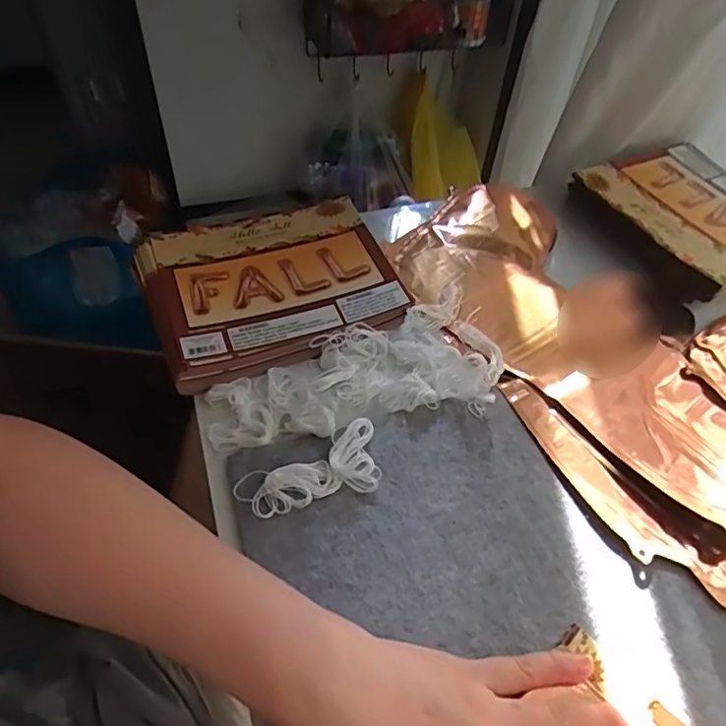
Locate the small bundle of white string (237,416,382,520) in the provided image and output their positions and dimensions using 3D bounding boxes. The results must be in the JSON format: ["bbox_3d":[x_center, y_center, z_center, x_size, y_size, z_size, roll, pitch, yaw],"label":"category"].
[{"bbox_3d":[-0.032,0.071,0.366,0.093,0.017,0.044,-16,53,-16],"label":"small bundle of white string"}]

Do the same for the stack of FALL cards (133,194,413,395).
[{"bbox_3d":[-0.080,-0.073,0.478,0.201,0.021,0.171,-19,54,-18],"label":"stack of FALL cards"}]

